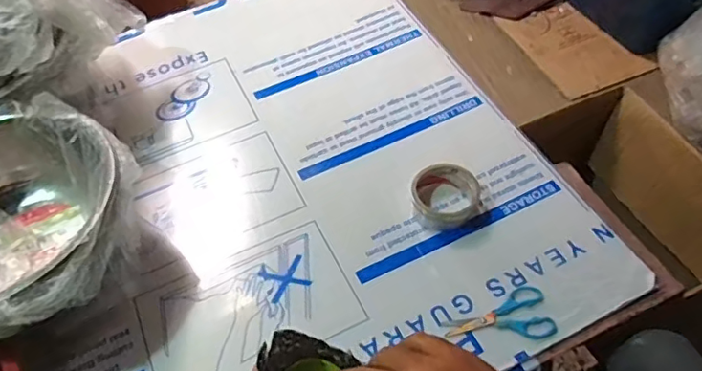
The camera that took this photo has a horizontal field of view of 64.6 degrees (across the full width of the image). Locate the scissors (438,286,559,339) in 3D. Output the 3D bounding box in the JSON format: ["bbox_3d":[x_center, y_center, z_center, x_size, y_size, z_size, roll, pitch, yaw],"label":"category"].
[{"bbox_3d":[0.169,0.152,0.640,0.121,0.011,0.063,-9,55,-4],"label":"scissors"}]

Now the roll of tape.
[{"bbox_3d":[0.122,0.013,0.728,0.086,0.034,0.080,-1,55,1],"label":"roll of tape"}]

